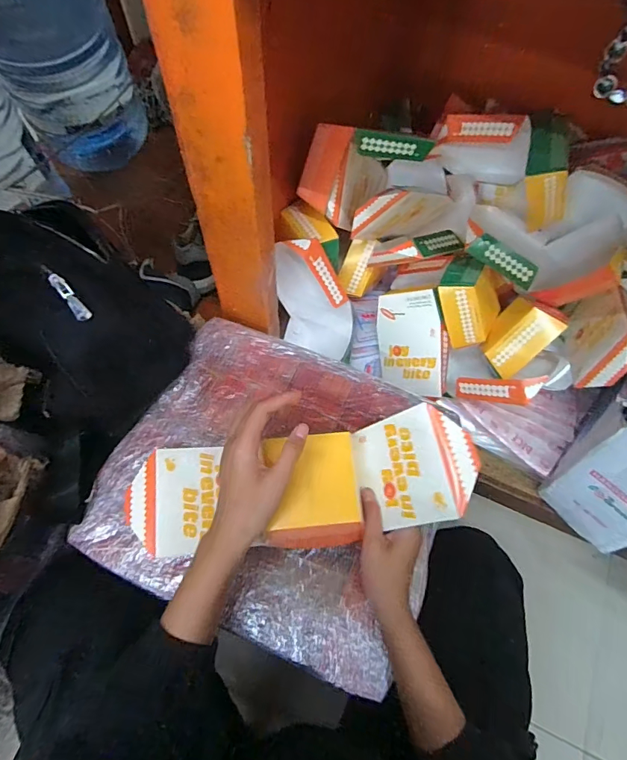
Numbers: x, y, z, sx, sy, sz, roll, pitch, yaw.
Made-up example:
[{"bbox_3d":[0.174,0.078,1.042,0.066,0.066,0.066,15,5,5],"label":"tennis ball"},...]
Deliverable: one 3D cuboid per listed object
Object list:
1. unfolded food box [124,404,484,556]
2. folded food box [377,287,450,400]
[{"bbox_3d":[-0.016,0.106,0.438,0.330,0.070,0.108,-9,63,6],"label":"unfolded food box"},{"bbox_3d":[0.150,-0.057,0.662,0.035,0.105,0.148,-10,97,-47],"label":"folded food box"}]

